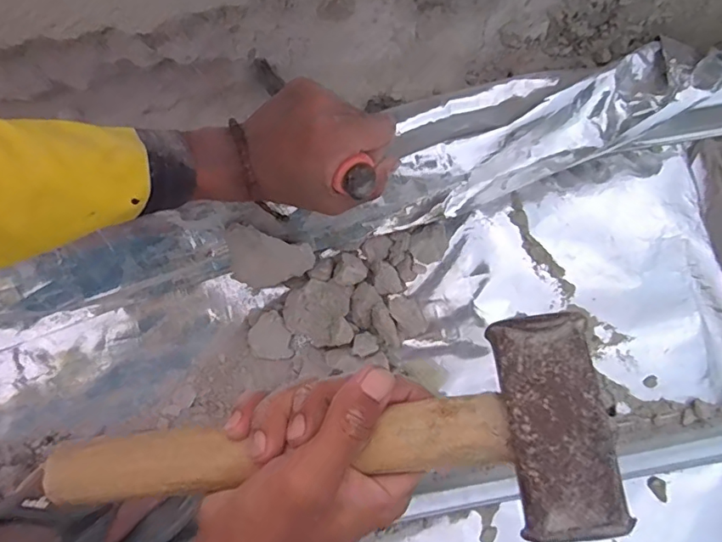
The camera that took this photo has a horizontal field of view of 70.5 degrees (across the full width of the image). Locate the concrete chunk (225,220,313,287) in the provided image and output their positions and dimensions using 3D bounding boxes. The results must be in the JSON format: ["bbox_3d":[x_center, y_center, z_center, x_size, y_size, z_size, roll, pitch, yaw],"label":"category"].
[{"bbox_3d":[-0.087,-0.013,0.493,0.079,0.061,0.018,3,37,-7],"label":"concrete chunk"}]

